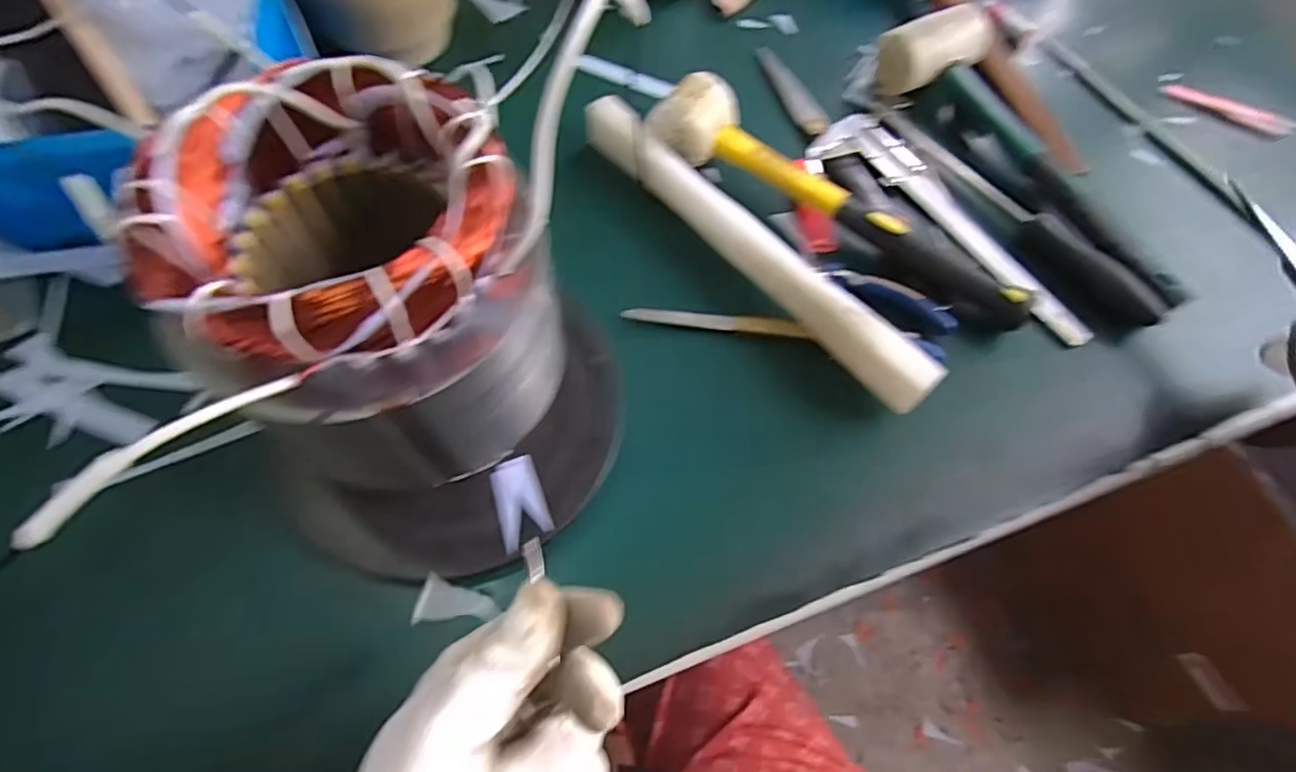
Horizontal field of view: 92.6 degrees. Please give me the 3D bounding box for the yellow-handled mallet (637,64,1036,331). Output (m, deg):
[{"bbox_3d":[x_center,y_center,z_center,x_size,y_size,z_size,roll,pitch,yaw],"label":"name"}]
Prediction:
[{"bbox_3d":[0.130,-0.132,0.425,0.285,0.043,0.061,30,67,11],"label":"yellow-handled mallet"}]

